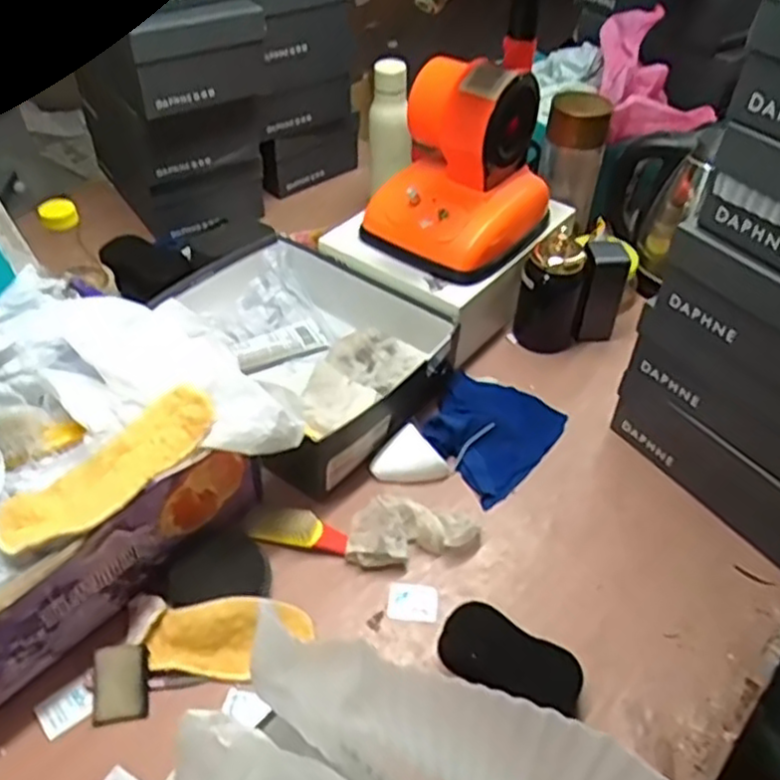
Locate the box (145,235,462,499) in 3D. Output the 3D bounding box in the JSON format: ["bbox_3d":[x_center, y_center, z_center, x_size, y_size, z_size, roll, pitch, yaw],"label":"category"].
[{"bbox_3d":[-0.121,-0.058,0.885,0.330,0.100,0.260,29,50,24],"label":"box"}]

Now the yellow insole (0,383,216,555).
[{"bbox_3d":[-0.231,0.069,0.631,0.068,0.019,0.198,37,57,25],"label":"yellow insole"}]

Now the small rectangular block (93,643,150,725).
[{"bbox_3d":[-0.233,0.253,0.642,0.046,0.013,0.063,-4,76,-15],"label":"small rectangular block"}]

